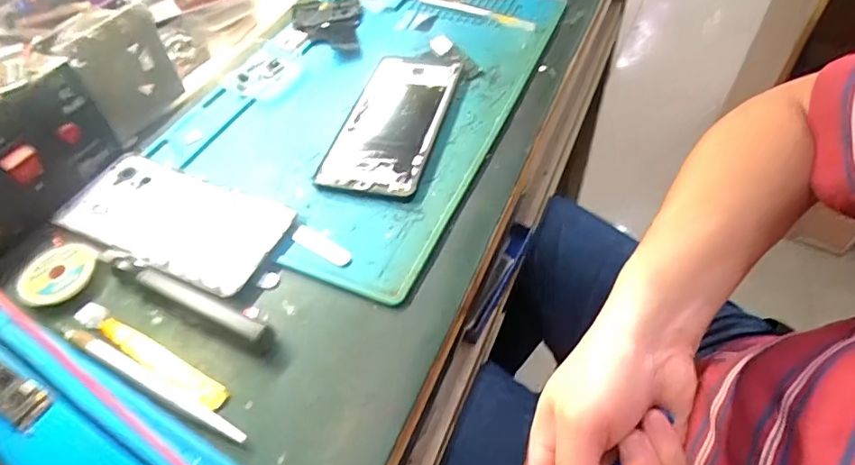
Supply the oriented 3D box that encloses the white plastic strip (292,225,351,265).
[{"bbox_3d":[-0.068,0.007,0.329,0.045,0.004,0.013,25,57,23],"label":"white plastic strip"}]

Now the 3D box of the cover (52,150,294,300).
[{"bbox_3d":[-0.172,-0.011,0.348,0.158,0.006,0.076,18,55,18],"label":"cover"}]

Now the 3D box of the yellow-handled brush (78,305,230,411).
[{"bbox_3d":[-0.160,0.067,0.292,0.122,0.010,0.015,23,56,22],"label":"yellow-handled brush"}]

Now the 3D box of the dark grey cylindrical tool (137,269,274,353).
[{"bbox_3d":[-0.130,0.044,0.300,0.100,0.012,0.014,22,53,19],"label":"dark grey cylindrical tool"}]

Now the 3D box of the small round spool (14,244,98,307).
[{"bbox_3d":[-0.235,0.025,0.323,0.047,0.010,0.047,-2,51,3],"label":"small round spool"}]

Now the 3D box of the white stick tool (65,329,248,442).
[{"bbox_3d":[-0.149,0.079,0.276,0.132,0.005,0.009,20,55,20],"label":"white stick tool"}]

